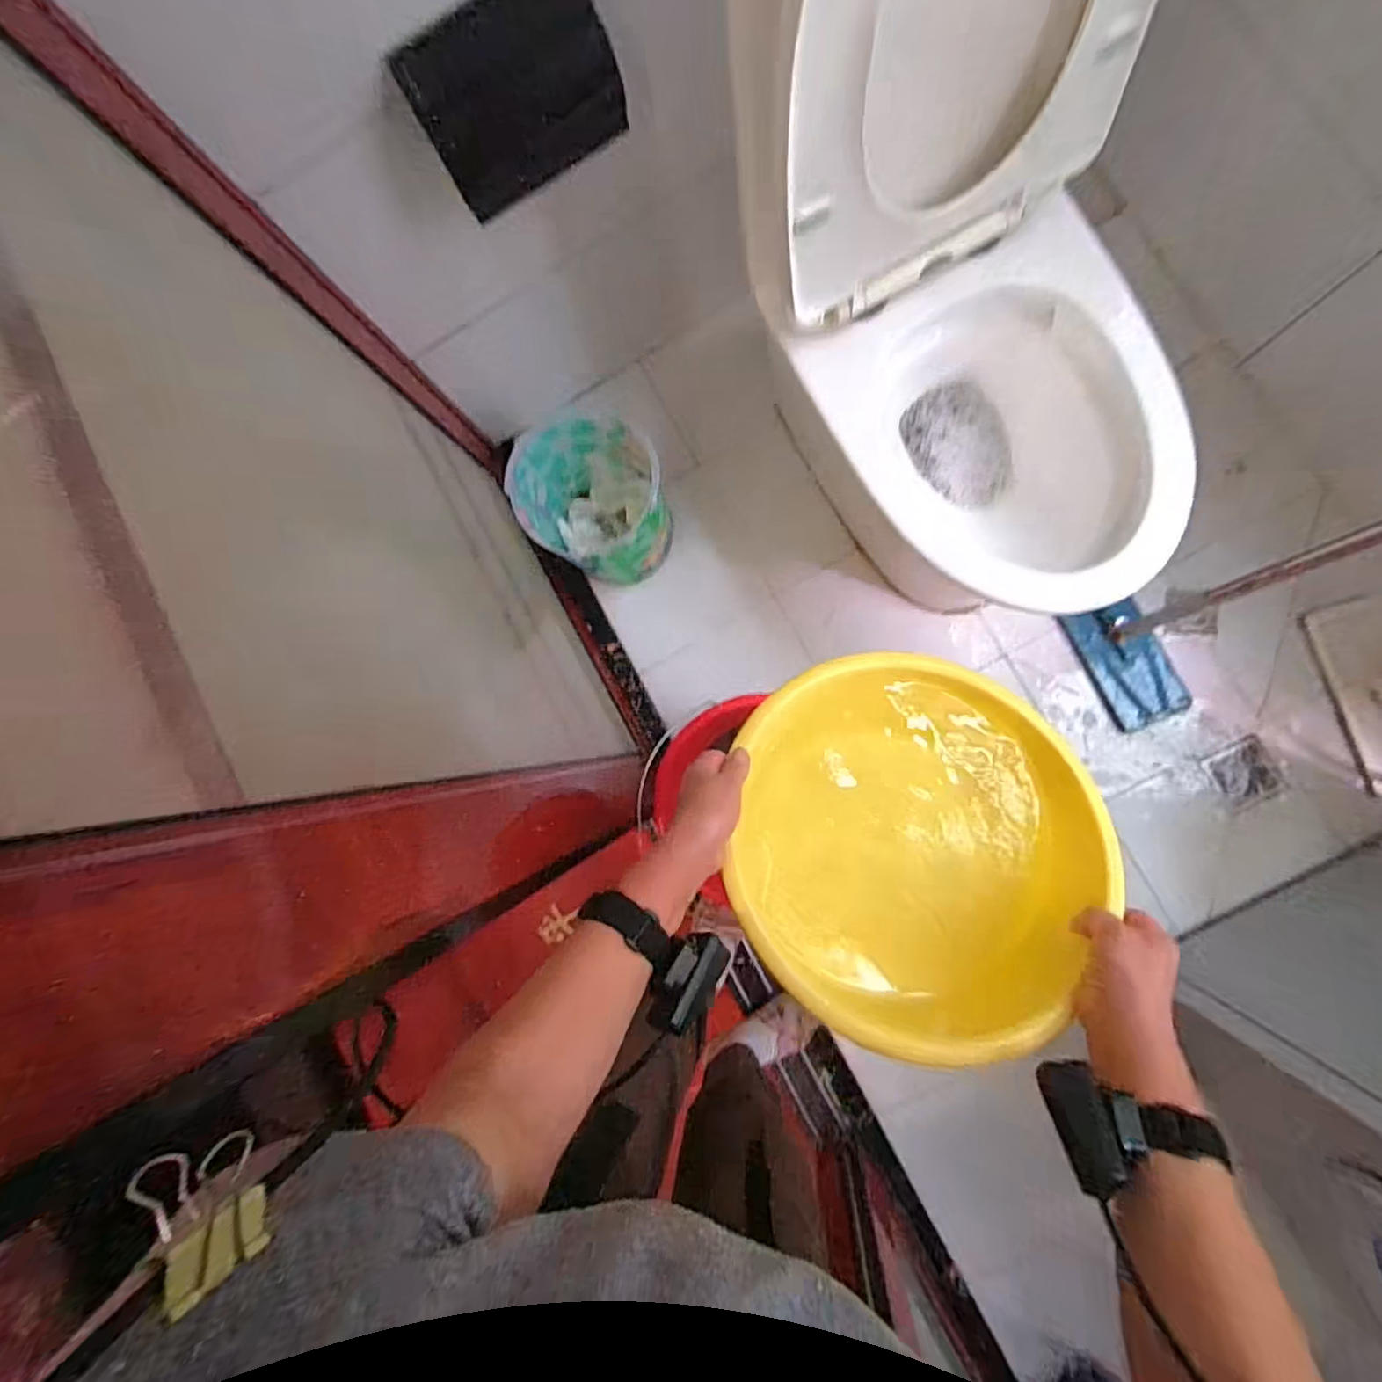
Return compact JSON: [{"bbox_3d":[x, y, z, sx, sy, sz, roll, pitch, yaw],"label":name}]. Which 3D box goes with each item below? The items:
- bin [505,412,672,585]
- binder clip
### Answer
[{"bbox_3d":[-0.165,-0.335,1.110,0.257,0.239,0.228,29,93,7],"label":"bin"},{"bbox_3d":[-0.123,0.134,0.161,0.011,0.022,0.033,-23,86,7],"label":"binder clip"}]

